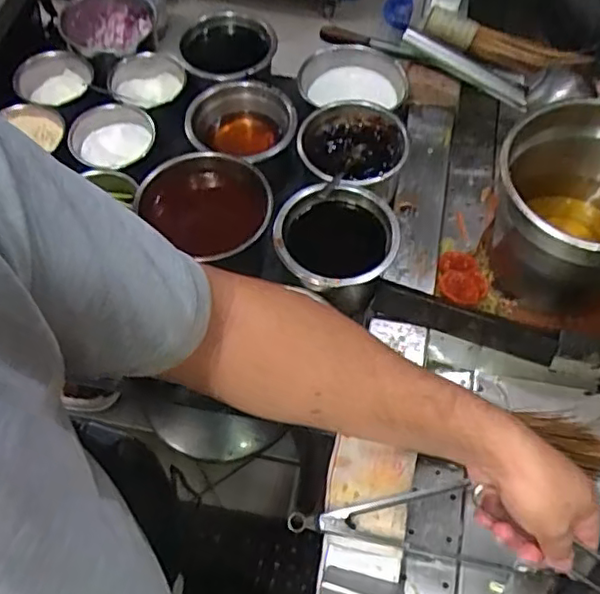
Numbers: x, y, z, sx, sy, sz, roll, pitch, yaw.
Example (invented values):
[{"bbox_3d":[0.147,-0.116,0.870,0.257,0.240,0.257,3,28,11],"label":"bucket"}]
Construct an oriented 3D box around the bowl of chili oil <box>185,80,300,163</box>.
[{"bbox_3d":[-0.086,-0.252,0.929,0.147,0.075,0.161,0,61,0],"label":"bowl of chili oil"}]

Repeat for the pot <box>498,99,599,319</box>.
[{"bbox_3d":[0.363,-0.110,0.821,0.220,0.191,0.227,24,64,13],"label":"pot"}]

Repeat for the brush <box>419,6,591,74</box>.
[{"bbox_3d":[0.352,-0.437,1.082,0.275,0.071,0.052,34,66,18],"label":"brush"}]

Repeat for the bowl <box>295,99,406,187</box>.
[{"bbox_3d":[0.076,-0.202,0.922,0.145,0.104,0.158,0,61,0],"label":"bowl"}]

